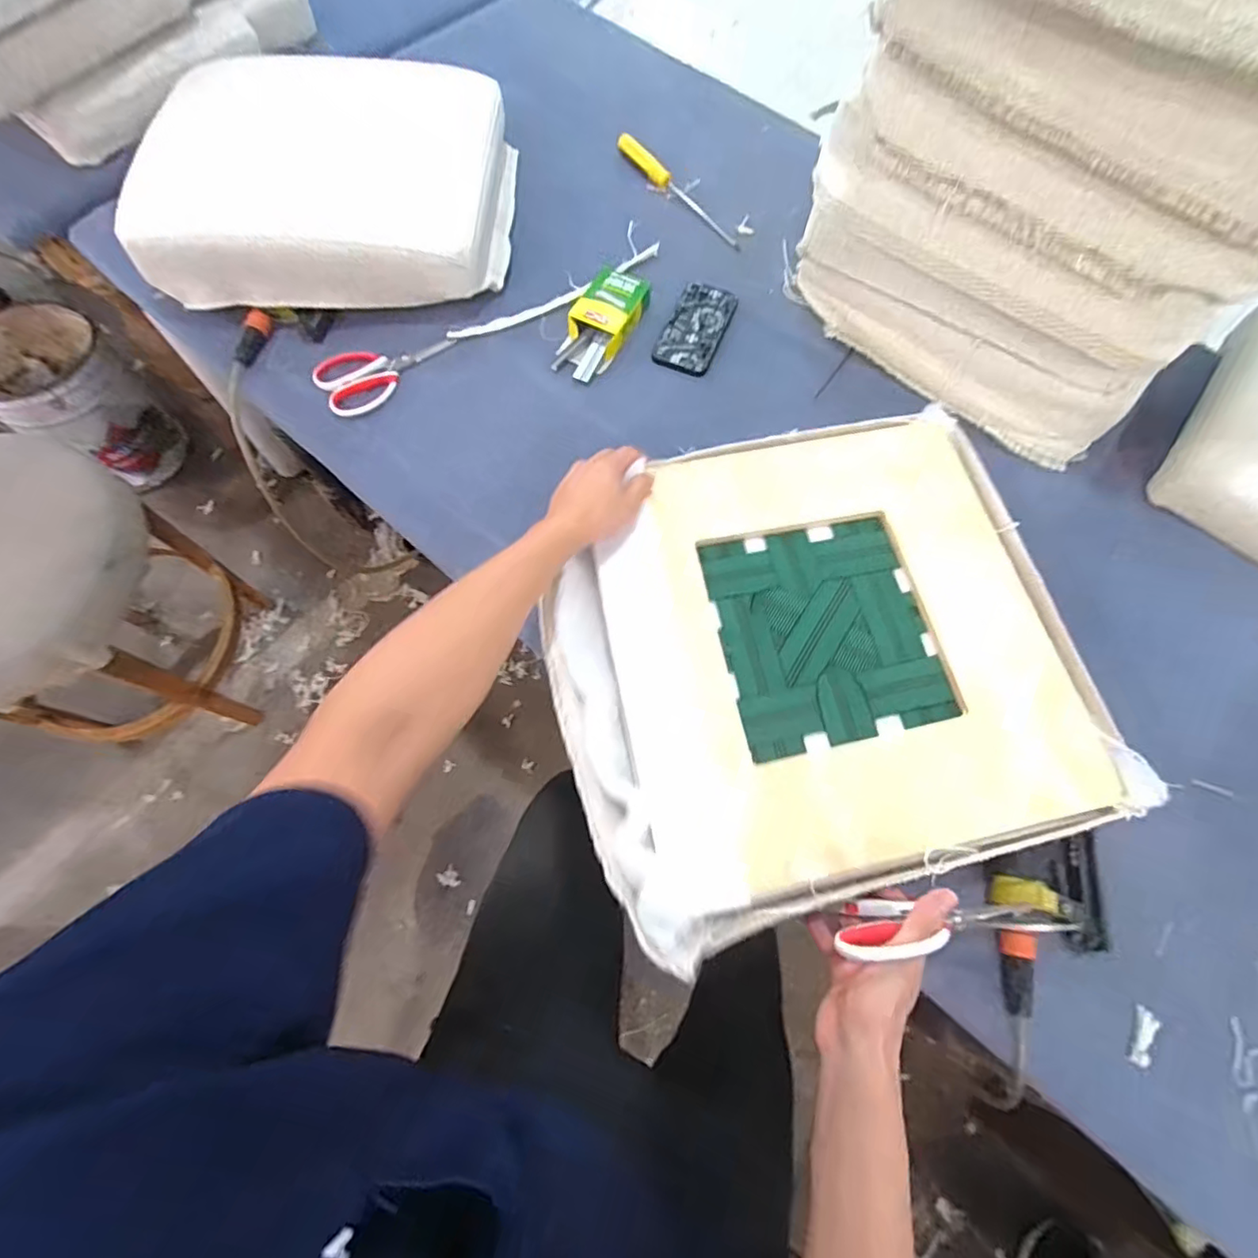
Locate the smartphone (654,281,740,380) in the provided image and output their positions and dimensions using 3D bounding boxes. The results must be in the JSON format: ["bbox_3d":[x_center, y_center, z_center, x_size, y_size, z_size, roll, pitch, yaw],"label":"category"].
[{"bbox_3d":[0.098,-0.432,0.839,0.079,0.008,0.165,21,70,6],"label":"smartphone"}]

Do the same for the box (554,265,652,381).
[{"bbox_3d":[-0.034,-0.434,0.822,0.085,0.032,0.200,21,70,6],"label":"box"}]

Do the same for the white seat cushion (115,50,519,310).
[{"bbox_3d":[-0.414,-0.639,0.834,0.482,0.120,0.401,-5,70,-4],"label":"white seat cushion"}]

